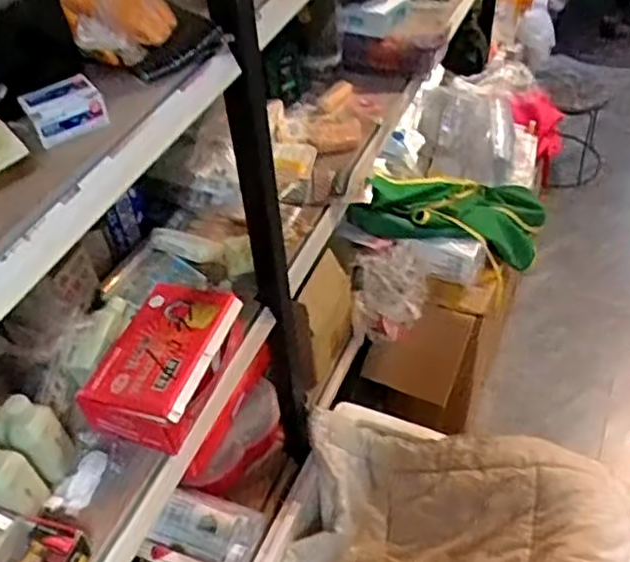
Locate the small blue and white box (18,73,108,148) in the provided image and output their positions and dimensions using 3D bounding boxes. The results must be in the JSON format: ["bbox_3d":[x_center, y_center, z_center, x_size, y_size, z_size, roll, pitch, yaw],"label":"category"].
[{"bbox_3d":[-0.189,-0.130,0.512,0.053,0.024,0.044,-27,50,-20],"label":"small blue and white box"}]

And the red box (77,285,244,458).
[{"bbox_3d":[-0.164,0.087,0.752,0.116,0.059,0.173,12,48,16],"label":"red box"}]

